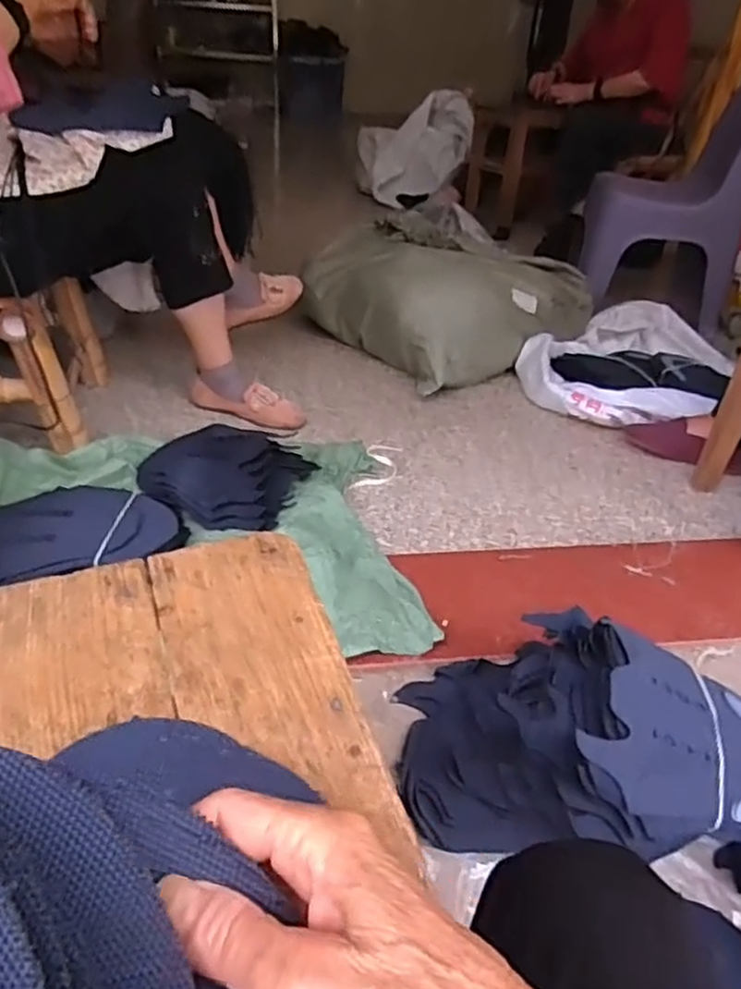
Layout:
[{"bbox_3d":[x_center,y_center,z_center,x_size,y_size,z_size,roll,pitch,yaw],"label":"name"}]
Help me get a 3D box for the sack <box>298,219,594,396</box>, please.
[{"bbox_3d":[0.173,-0.496,1.705,0.554,0.219,0.545,-26,45,-36],"label":"sack"}]

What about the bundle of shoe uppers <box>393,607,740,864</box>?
[{"bbox_3d":[0.247,0.254,0.757,0.396,0.136,0.217,9,35,7],"label":"bundle of shoe uppers"}]

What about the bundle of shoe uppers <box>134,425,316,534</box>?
[{"bbox_3d":[-0.234,-0.040,1.165,0.282,0.094,0.226,28,41,30],"label":"bundle of shoe uppers"}]

